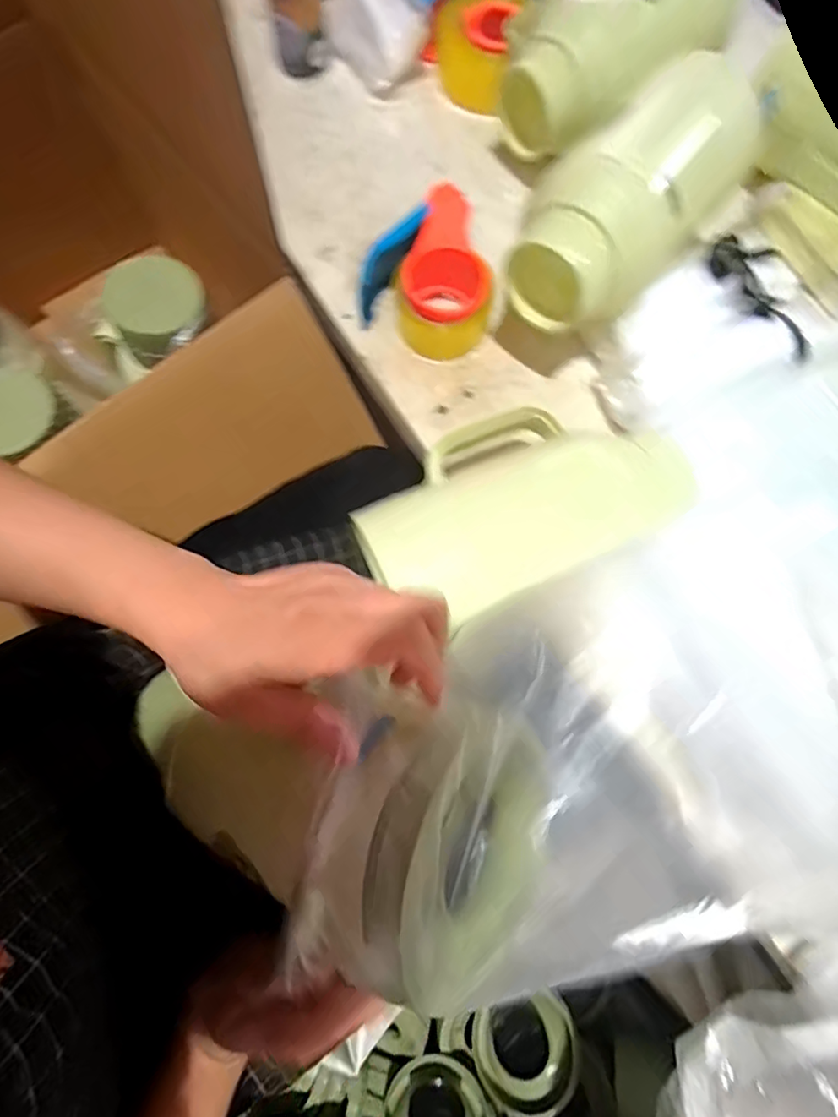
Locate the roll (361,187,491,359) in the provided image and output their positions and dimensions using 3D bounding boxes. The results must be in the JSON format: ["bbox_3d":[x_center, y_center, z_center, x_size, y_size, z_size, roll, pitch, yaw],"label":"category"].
[{"bbox_3d":[0.022,-0.285,0.522,0.121,0.066,0.133,0,75,-1],"label":"roll"}]

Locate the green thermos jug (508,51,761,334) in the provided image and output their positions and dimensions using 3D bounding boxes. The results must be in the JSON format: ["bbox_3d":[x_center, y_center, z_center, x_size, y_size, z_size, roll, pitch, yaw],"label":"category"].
[{"bbox_3d":[0.195,-0.309,0.464,0.103,0.114,0.265,44,79,9],"label":"green thermos jug"}]

